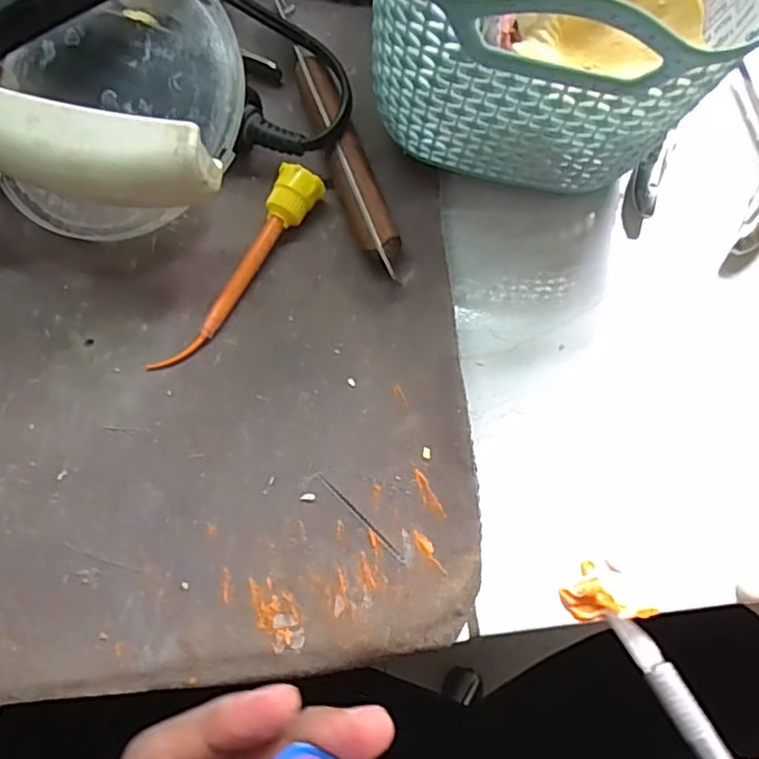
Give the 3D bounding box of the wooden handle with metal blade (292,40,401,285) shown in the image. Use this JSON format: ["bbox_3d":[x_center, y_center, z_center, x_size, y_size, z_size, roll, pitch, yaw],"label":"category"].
[{"bbox_3d":[-0.012,-0.082,0.238,0.014,0.016,0.096,-19,70,-6],"label":"wooden handle with metal blade"}]

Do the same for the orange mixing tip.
[{"bbox_3d":[-0.050,-0.039,0.223,0.016,0.014,0.088,28,72,11],"label":"orange mixing tip"}]

